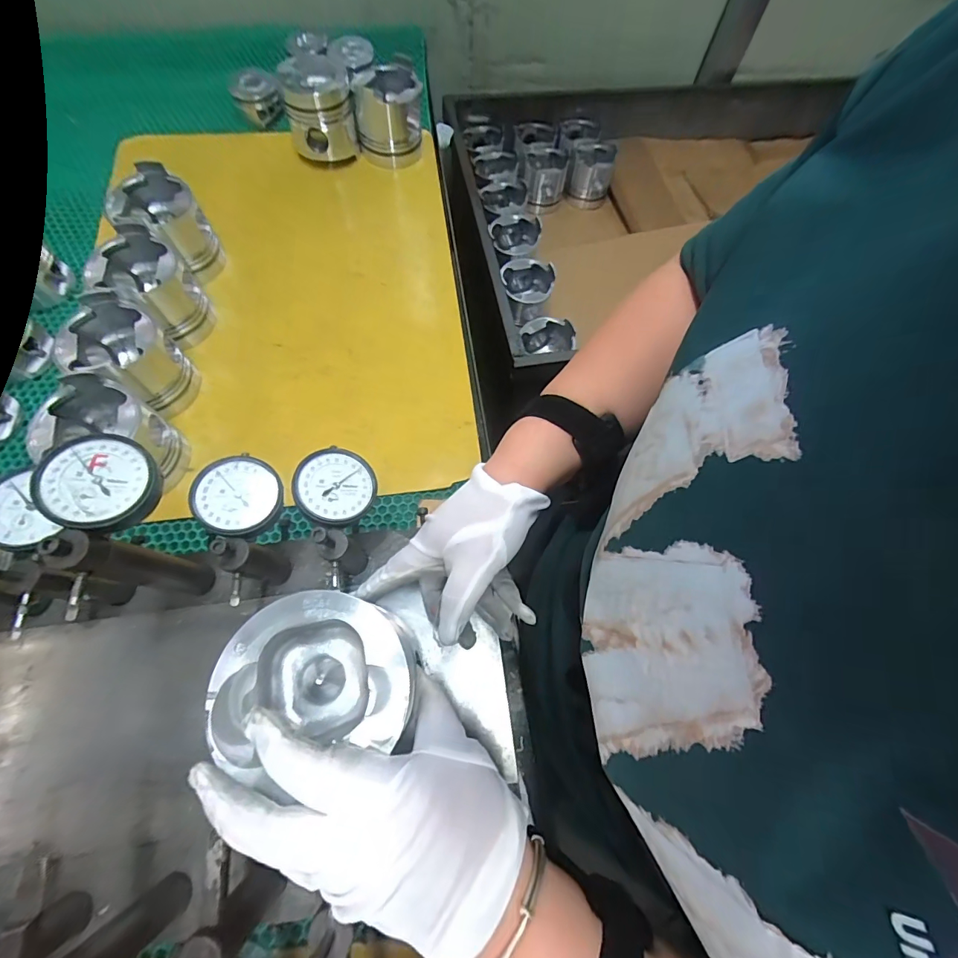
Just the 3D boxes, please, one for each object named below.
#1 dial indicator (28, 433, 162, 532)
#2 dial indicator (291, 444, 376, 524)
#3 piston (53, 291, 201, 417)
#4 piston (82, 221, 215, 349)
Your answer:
[{"bbox_3d":[-0.218,0.005,0.255,0.054,0.025,0.053,14,63,-13],"label":"dial indicator"},{"bbox_3d":[-0.102,0.009,0.310,0.053,0.020,0.052,17,63,-16],"label":"dial indicator"},{"bbox_3d":[-0.392,-0.132,0.500,0.093,0.111,0.092,1,68,-3],"label":"piston"},{"bbox_3d":[-0.398,-0.229,0.543,0.089,0.114,0.086,1,68,-3],"label":"piston"}]

